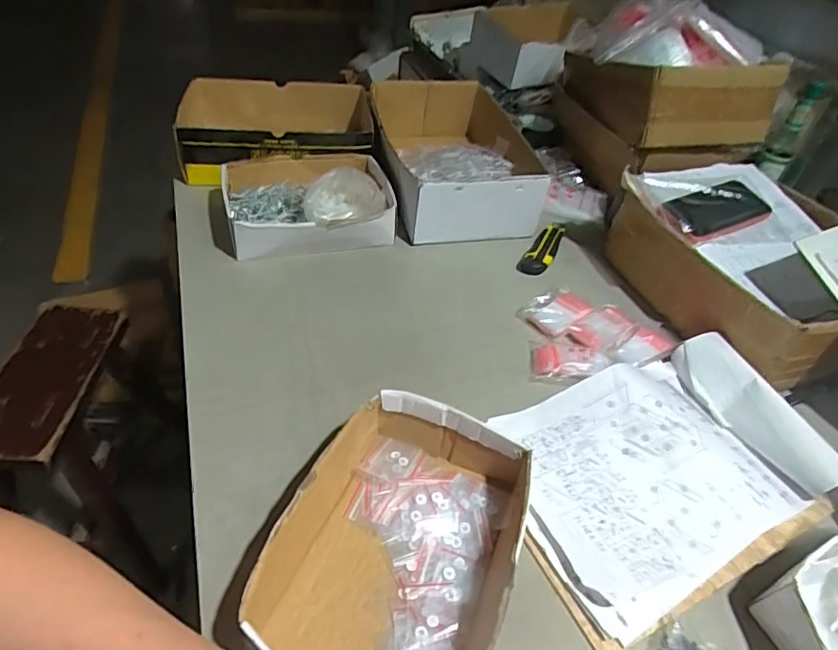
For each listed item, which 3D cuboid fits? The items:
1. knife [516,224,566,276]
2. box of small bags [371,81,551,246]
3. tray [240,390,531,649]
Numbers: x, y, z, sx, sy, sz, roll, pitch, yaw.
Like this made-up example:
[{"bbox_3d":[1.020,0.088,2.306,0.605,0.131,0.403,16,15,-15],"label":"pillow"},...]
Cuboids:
[{"bbox_3d":[0.191,-0.117,0.814,0.041,0.021,0.139,25,46,18],"label":"knife"},{"bbox_3d":[0.048,-0.265,0.864,0.238,0.131,0.308,-5,44,-13],"label":"box of small bags"},{"bbox_3d":[-0.019,0.176,0.456,0.201,0.062,0.238,21,45,14],"label":"tray"}]

